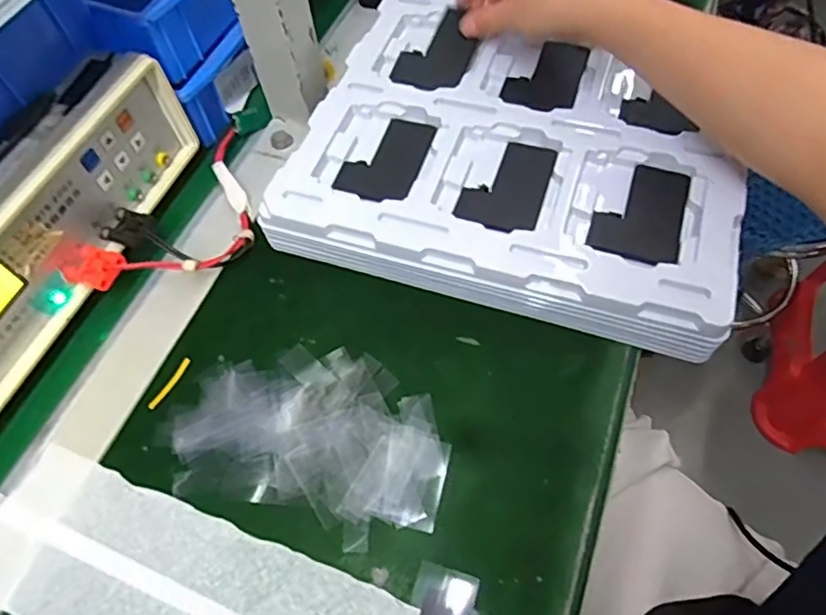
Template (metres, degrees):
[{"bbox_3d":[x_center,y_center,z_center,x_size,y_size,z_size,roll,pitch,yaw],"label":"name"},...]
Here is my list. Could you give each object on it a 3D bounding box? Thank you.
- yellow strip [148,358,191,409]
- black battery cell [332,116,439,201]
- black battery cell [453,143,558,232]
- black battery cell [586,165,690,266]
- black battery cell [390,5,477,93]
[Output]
[{"bbox_3d":[-0.166,0.051,0.392,0.007,0.004,0.040,26,67,17],"label":"yellow strip"},{"bbox_3d":[-0.021,-0.113,0.432,0.056,0.009,0.083,14,62,12],"label":"black battery cell"},{"bbox_3d":[0.068,-0.089,0.413,0.056,0.009,0.084,17,63,13],"label":"black battery cell"},{"bbox_3d":[0.156,-0.066,0.392,0.057,0.007,0.083,17,63,13],"label":"black battery cell"},{"bbox_3d":[0.020,-0.213,0.474,0.056,0.006,0.081,18,75,16],"label":"black battery cell"}]

